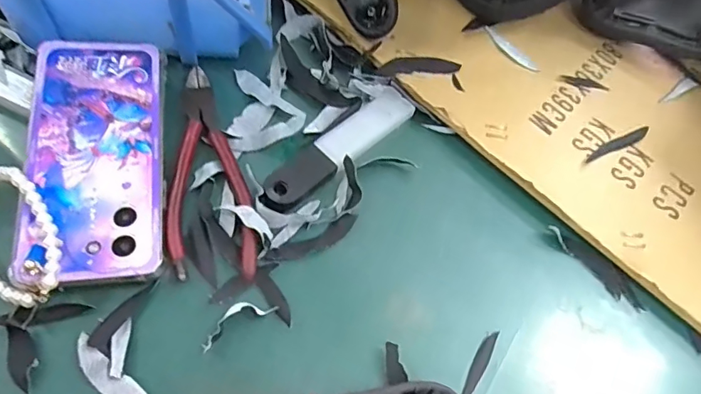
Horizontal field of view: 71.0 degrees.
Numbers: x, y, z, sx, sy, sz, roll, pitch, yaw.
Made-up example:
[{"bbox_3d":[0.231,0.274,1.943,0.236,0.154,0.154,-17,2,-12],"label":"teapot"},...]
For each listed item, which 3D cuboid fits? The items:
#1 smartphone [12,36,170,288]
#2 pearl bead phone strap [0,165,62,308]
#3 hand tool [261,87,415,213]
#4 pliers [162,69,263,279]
[{"bbox_3d":[-0.155,-0.029,0.303,0.074,0.005,0.164,-2,66,-16],"label":"smartphone"},{"bbox_3d":[-0.193,0.023,0.276,0.052,0.010,0.088,-30,72,3],"label":"pearl bead phone strap"},{"bbox_3d":[-0.008,-0.035,0.337,0.128,0.010,0.030,-38,74,-24],"label":"hand tool"},{"bbox_3d":[-0.096,-0.020,0.317,0.051,0.007,0.157,-10,65,-14],"label":"pliers"}]

